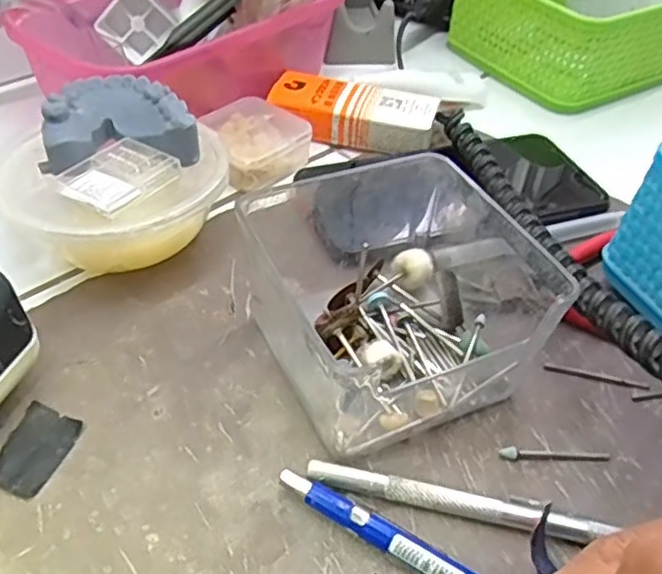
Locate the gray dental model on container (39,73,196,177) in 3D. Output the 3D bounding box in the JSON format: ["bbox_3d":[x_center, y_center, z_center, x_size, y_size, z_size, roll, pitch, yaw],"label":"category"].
[{"bbox_3d":[-0.096,-0.077,0.308,0.065,0.021,0.052,-4,45,-9],"label":"gray dental model on container"}]

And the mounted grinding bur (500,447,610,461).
[{"bbox_3d":[0.084,0.063,0.251,0.042,0.004,0.005,0,45,-4],"label":"mounted grinding bur"}]

